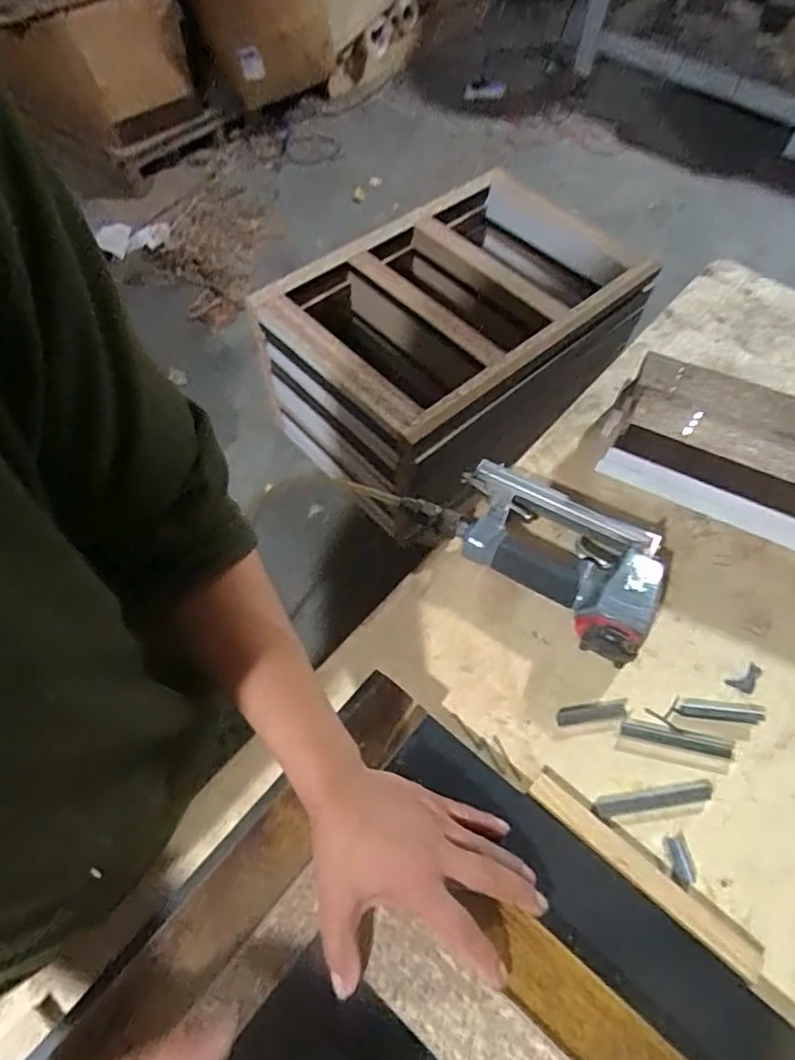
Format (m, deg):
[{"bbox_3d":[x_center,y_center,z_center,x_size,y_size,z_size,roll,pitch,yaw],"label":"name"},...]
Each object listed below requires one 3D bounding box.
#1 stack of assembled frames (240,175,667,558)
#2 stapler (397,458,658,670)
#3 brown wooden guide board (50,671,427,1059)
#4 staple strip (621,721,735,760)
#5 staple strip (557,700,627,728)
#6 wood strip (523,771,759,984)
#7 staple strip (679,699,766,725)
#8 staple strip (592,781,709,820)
[{"bbox_3d":[0.076,-0.327,1.032,0.406,0.273,0.542,39,66,19],"label":"stack of assembled frames"},{"bbox_3d":[0.126,0.010,0.544,0.224,0.051,0.120,31,61,15],"label":"stapler"},{"bbox_3d":[-0.090,0.226,0.412,0.050,0.029,0.291,35,62,17],"label":"brown wooden guide board"},{"bbox_3d":[0.226,0.169,0.485,0.087,0.005,0.014,13,58,4],"label":"staple strip"},{"bbox_3d":[0.159,0.150,0.489,0.059,0.004,0.015,-6,58,-7],"label":"staple strip"},{"bbox_3d":[0.174,0.244,0.430,0.178,0.008,0.021,37,63,18],"label":"wood strip"},{"bbox_3d":[0.269,0.150,0.495,0.068,0.004,0.016,7,58,1],"label":"staple strip"},{"bbox_3d":[0.196,0.207,0.458,0.096,0.004,0.014,-6,59,-8],"label":"staple strip"}]

